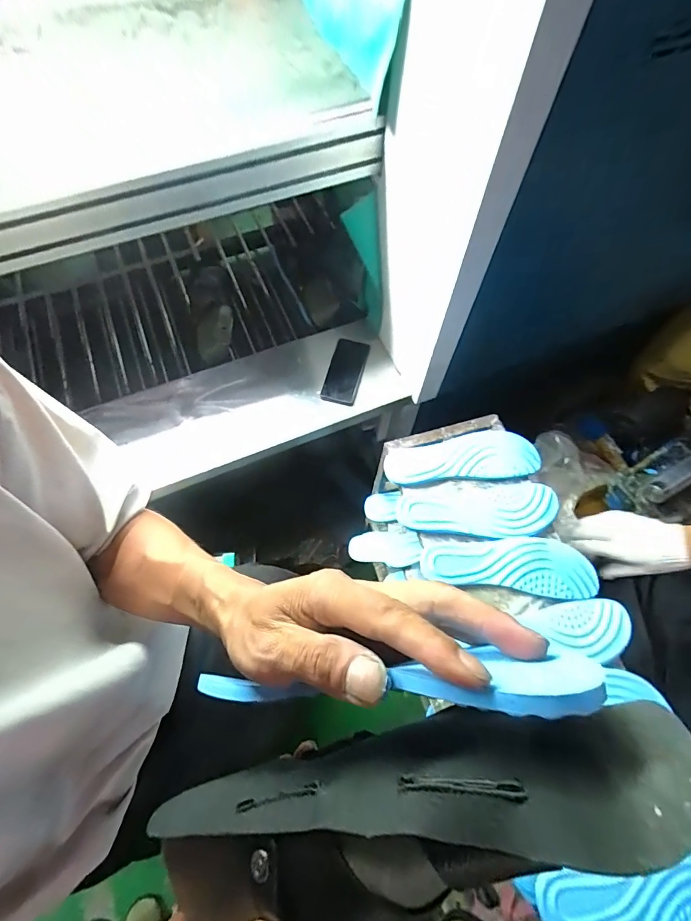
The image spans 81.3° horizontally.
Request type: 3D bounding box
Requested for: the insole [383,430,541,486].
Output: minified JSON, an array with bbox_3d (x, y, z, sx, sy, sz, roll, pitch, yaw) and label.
[{"bbox_3d":[0.184,-0.004,0.642,0.235,0.022,0.080,-7,67,-3],"label":"insole"}]

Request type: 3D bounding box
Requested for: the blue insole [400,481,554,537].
[{"bbox_3d":[0.202,0.072,0.613,0.239,0.016,0.081,2,66,1],"label":"blue insole"}]

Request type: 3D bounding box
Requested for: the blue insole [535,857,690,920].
[{"bbox_3d":[0.336,0.471,0.438,0.246,0.017,0.073,2,66,1],"label":"blue insole"}]

